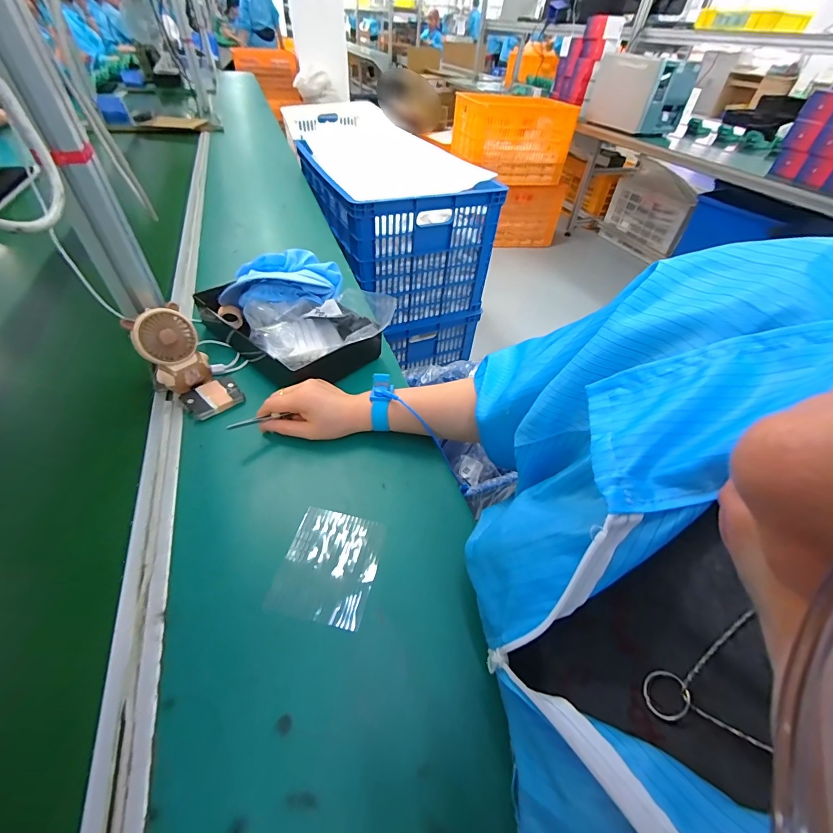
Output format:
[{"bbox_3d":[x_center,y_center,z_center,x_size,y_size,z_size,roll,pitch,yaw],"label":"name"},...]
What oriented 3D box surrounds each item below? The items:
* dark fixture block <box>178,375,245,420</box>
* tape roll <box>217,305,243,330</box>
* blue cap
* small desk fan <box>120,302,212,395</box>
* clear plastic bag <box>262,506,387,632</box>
[{"bbox_3d":[-0.272,-0.027,0.504,0.053,0.014,0.067,34,57,24],"label":"dark fixture block"},{"bbox_3d":[-0.293,-0.157,0.594,0.030,0.034,0.020,-24,55,-20],"label":"tape roll"},{"bbox_3d":[-0.208,-0.213,0.582,0.176,0.068,0.091,-26,56,-22],"label":"blue cap"},{"bbox_3d":[-0.313,-0.087,0.483,0.069,0.089,0.063,-33,58,-26],"label":"small desk fan"},{"bbox_3d":[-0.085,0.144,0.372,0.090,0.004,0.108,10,45,6],"label":"clear plastic bag"}]

